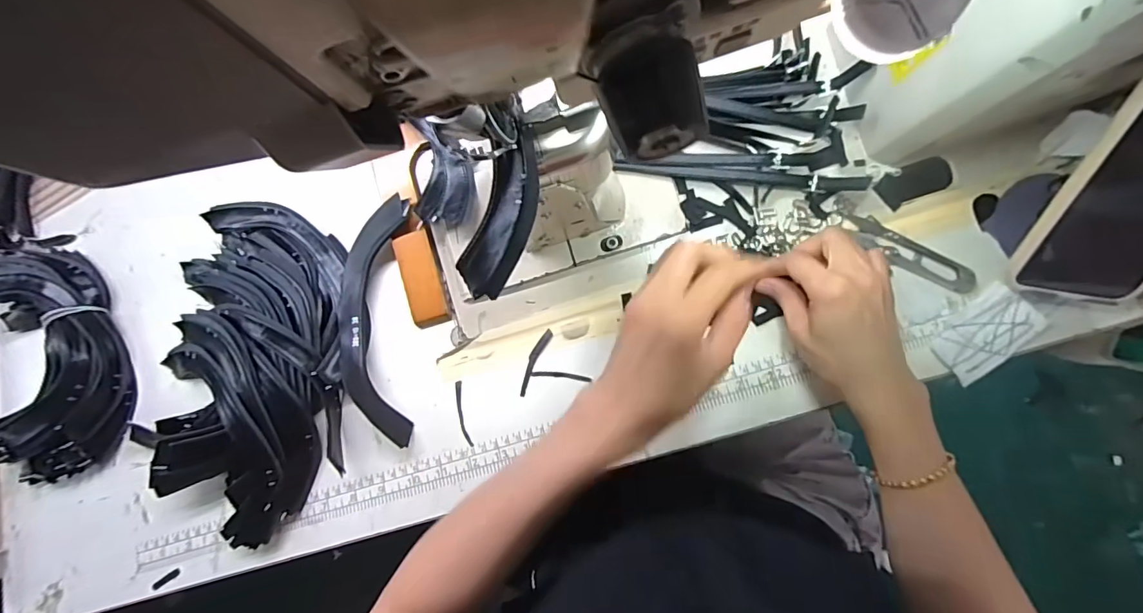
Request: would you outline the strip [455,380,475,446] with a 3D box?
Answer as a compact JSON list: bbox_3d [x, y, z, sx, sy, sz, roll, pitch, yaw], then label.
[{"bbox_3d":[-0.091,0.091,0.409,0.008,0.005,0.054,-14,79,5],"label":"strip"}]

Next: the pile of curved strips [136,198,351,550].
[{"bbox_3d":[-0.278,0.049,0.409,0.172,0.040,0.280,-2,80,8],"label":"pile of curved strips"}]

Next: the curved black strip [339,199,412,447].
[{"bbox_3d":[-0.169,0.011,0.411,0.066,0.021,0.202,-2,80,8],"label":"curved black strip"}]

